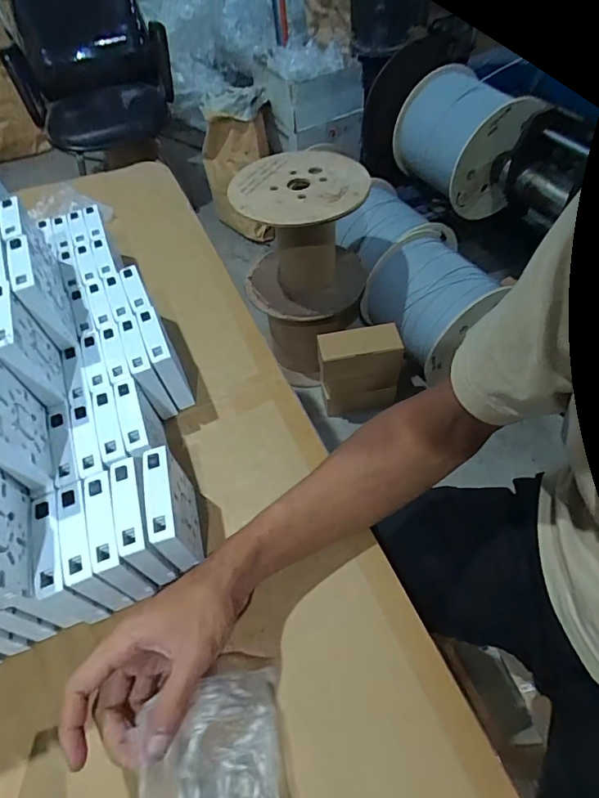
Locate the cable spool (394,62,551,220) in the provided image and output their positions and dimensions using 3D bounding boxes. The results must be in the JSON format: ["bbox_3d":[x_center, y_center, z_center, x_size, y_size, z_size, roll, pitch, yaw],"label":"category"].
[{"bbox_3d":[0.527,-0.815,1.454,0.331,0.314,0.355,-14,54,-7],"label":"cable spool"}]

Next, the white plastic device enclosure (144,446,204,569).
[{"bbox_3d":[-0.110,0.100,0.402,0.026,0.092,0.094,-15,53,-7],"label":"white plastic device enclosure"}]

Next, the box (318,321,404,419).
[{"bbox_3d":[0.164,-0.068,1.285,0.212,0.285,0.090,-10,53,-3],"label":"box"}]

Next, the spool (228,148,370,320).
[{"bbox_3d":[0.011,-0.441,1.251,0.340,0.328,0.349,2,53,6],"label":"spool"}]

